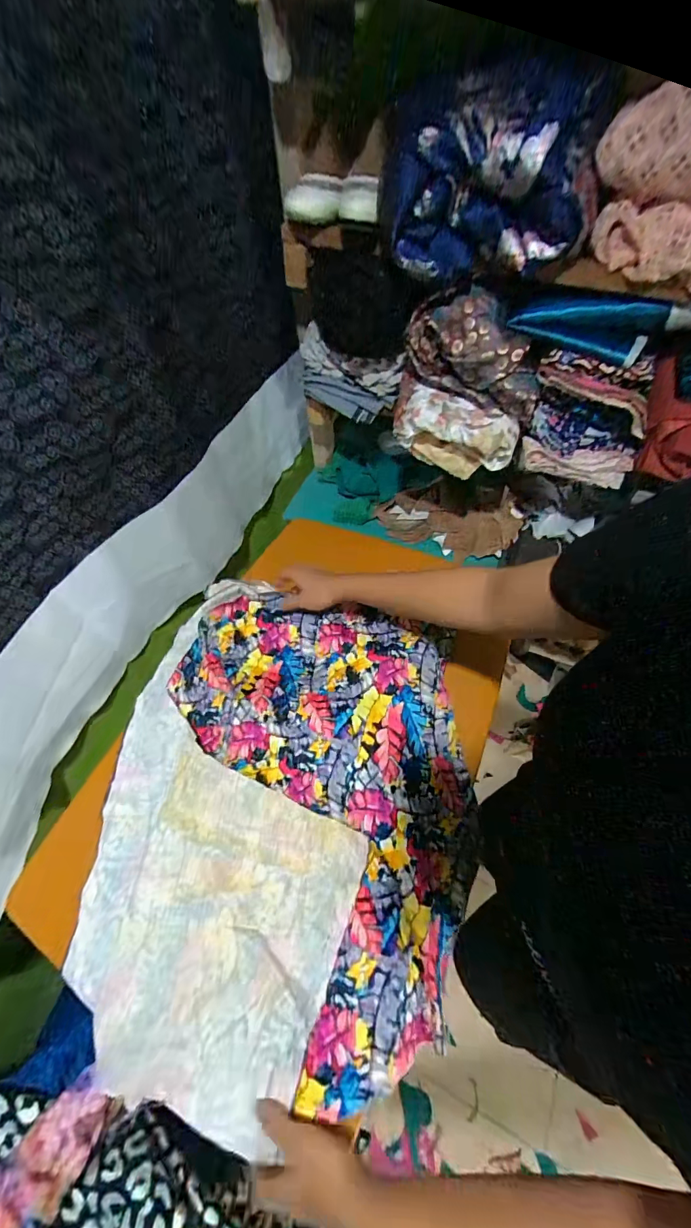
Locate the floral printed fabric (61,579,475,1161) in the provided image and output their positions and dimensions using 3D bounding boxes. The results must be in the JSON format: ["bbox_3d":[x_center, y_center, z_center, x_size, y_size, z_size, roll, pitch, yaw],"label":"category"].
[{"bbox_3d":[-0.082,0.211,0.537,0.460,0.097,0.573,2,57,2],"label":"floral printed fabric"}]

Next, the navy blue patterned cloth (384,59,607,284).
[{"bbox_3d":[0.169,-0.522,0.504,0.253,0.163,0.114,10,58,7],"label":"navy blue patterned cloth"}]

